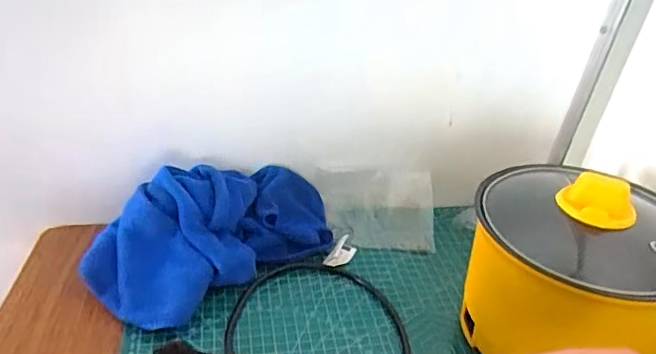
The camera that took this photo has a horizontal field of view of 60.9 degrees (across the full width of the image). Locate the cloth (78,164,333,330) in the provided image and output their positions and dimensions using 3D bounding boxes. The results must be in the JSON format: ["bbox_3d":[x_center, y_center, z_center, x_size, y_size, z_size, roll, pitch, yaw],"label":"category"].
[{"bbox_3d":[-0.103,0.048,0.526,0.228,0.094,0.101,-21,38,-35],"label":"cloth"}]

